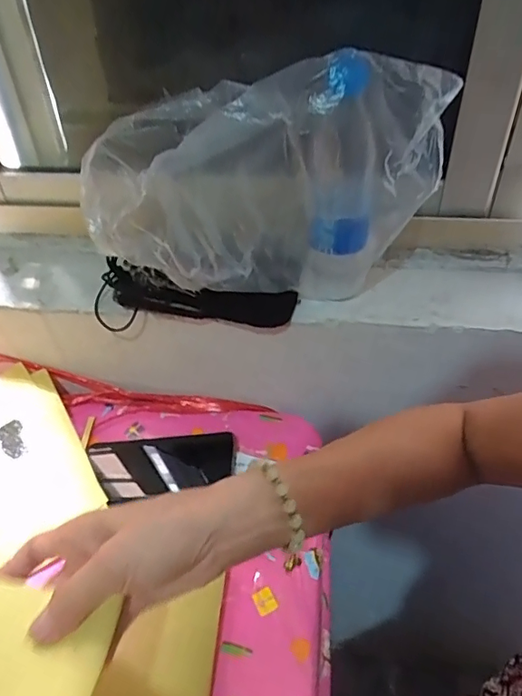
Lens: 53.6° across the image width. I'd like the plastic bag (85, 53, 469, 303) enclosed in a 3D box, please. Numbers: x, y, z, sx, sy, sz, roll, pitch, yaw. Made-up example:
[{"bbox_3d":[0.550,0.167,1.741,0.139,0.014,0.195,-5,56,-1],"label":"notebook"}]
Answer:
[{"bbox_3d":[0.004,-0.142,0.487,0.304,0.207,0.147,-10,43,-8],"label":"plastic bag"}]

